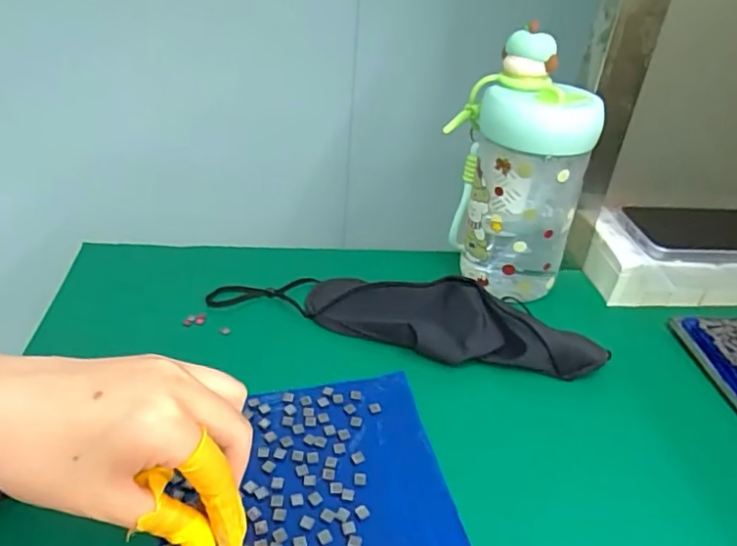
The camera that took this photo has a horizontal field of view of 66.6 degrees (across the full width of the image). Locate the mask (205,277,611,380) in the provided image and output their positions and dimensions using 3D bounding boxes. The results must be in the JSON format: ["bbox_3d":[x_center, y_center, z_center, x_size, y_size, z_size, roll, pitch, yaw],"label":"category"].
[{"bbox_3d":[0.023,0.026,0.419,0.283,0.029,0.062,12,35,12],"label":"mask"}]

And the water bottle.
[{"bbox_3d":[0.111,-0.071,0.440,0.105,0.194,0.081,14,36,15],"label":"water bottle"}]

